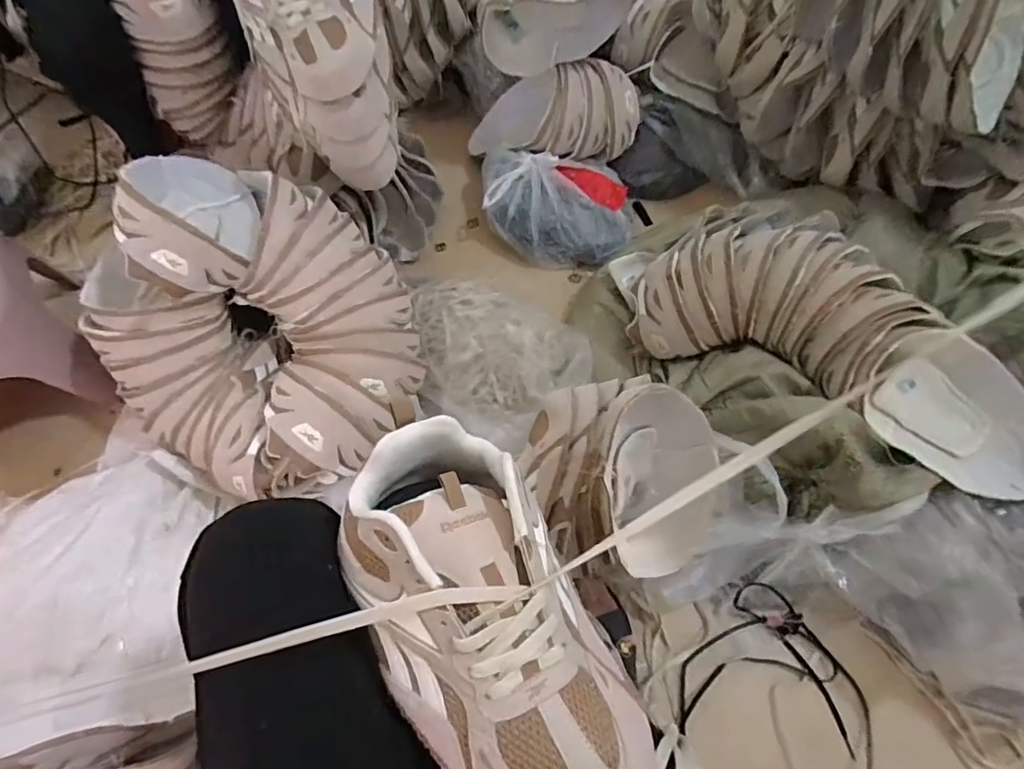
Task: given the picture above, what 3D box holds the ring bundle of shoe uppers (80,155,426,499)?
[{"bbox_3d":[-0.330,-0.088,0.659,0.441,0.191,0.356,38,68,17],"label":"ring bundle of shoe uppers"}]

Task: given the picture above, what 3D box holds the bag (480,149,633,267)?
[{"bbox_3d":[0.082,-0.312,0.934,0.272,0.094,0.179,3,63,1],"label":"bag"}]

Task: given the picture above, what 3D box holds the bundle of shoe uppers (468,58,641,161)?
[{"bbox_3d":[0.072,-0.475,0.954,0.305,0.152,0.141,3,63,1],"label":"bundle of shoe uppers"}]

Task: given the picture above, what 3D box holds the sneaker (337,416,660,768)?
[{"bbox_3d":[-0.018,0.137,0.309,0.122,0.077,0.246,-27,69,-14],"label":"sneaker"}]

